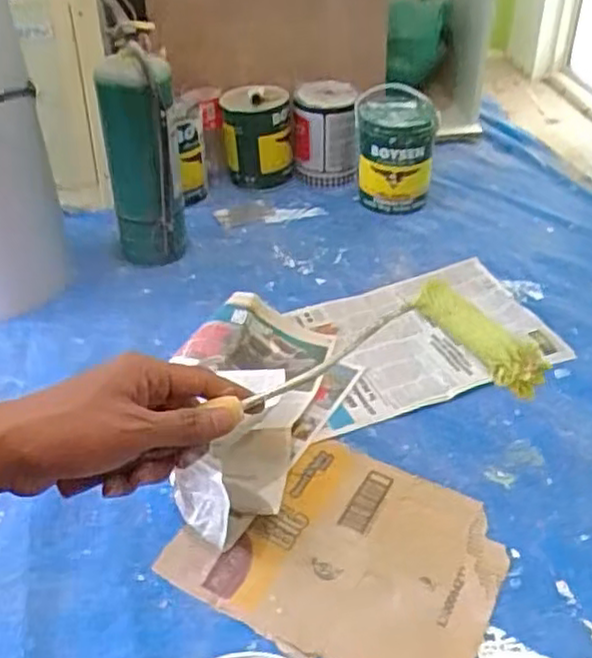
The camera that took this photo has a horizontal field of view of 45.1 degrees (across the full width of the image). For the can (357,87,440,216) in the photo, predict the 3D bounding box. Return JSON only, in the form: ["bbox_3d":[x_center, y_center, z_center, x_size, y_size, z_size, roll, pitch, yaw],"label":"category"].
[{"bbox_3d":[0.226,-0.413,1.655,0.172,0.223,0.197,-2,39,0],"label":"can"}]

